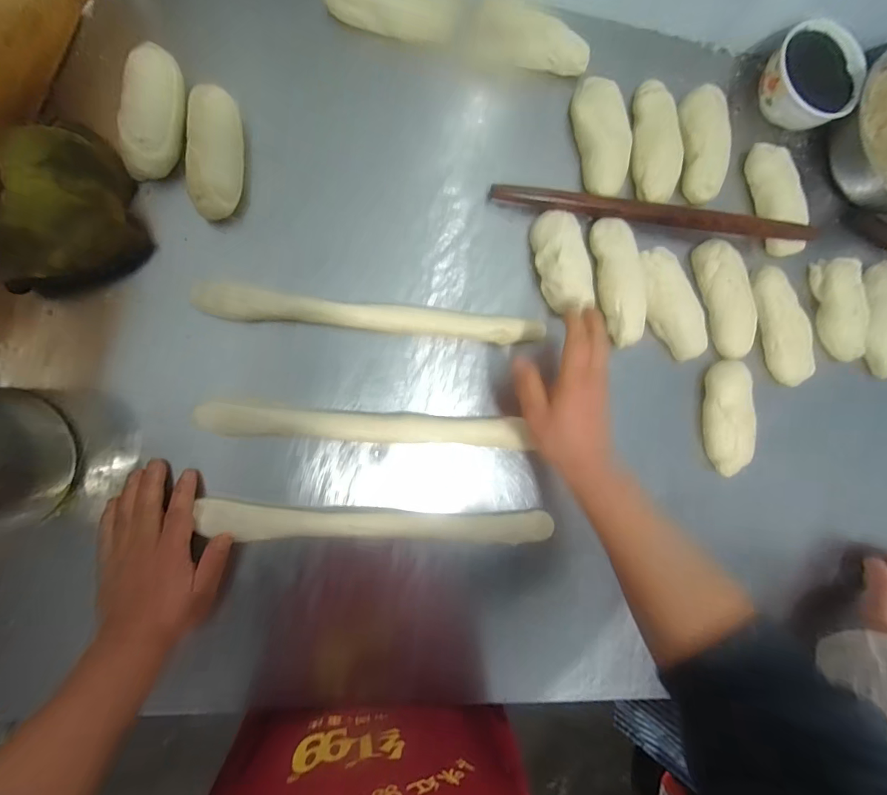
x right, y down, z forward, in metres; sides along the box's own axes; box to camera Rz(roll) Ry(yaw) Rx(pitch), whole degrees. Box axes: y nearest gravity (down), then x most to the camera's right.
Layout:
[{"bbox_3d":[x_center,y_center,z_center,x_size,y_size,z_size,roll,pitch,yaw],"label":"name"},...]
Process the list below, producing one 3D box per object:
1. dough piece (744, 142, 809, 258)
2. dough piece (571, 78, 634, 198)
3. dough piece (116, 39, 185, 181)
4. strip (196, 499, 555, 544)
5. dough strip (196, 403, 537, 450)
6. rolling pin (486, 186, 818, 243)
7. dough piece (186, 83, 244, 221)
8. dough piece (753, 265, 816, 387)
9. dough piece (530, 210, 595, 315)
[{"bbox_3d":[0.410,-0.242,0.517,0.037,0.031,0.133,-20,92,-8],"label":"dough piece"},{"bbox_3d":[0.183,-0.295,0.479,0.051,0.031,0.123,-14,91,-8],"label":"dough piece"},{"bbox_3d":[-0.273,-0.272,0.399,0.044,0.031,0.120,8,88,-8],"label":"dough piece"},{"bbox_3d":[-0.058,0.130,0.435,0.350,0.018,0.033,4,88,-10],"label":"strip"},{"bbox_3d":[-0.070,0.031,0.444,0.330,0.024,0.032,4,88,-12],"label":"dough strip"},{"bbox_3d":[0.249,-0.211,0.492,0.393,0.025,0.028,6,88,-8],"label":"rolling pin"},{"bbox_3d":[-0.221,-0.236,0.408,0.047,0.032,0.115,2,89,-8],"label":"dough piece"},{"bbox_3d":[0.410,-0.085,0.510,0.051,0.036,0.146,-12,91,-9],"label":"dough piece"},{"bbox_3d":[0.132,-0.151,0.464,0.053,0.027,0.111,-17,91,-8],"label":"dough piece"}]

